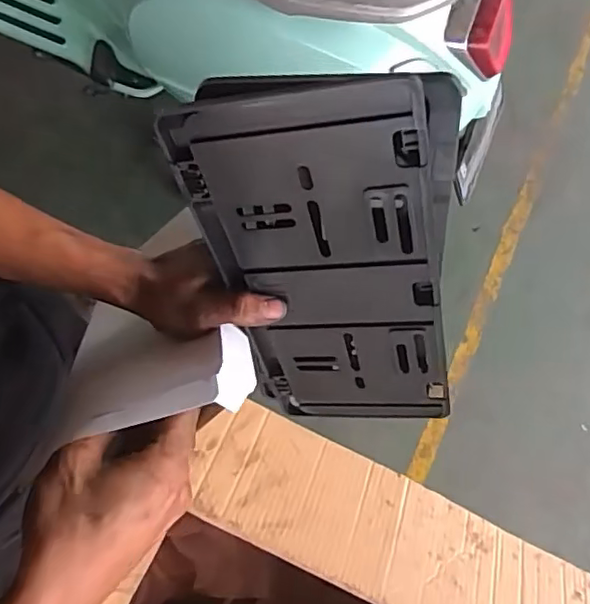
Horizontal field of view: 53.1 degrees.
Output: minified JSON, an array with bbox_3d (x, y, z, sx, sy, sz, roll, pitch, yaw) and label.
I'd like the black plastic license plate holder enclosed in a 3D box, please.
[{"bbox_3d":[0.024,-0.011,0.387,0.148,0.284,0.016,0,47,13],"label":"black plastic license plate holder"}]

